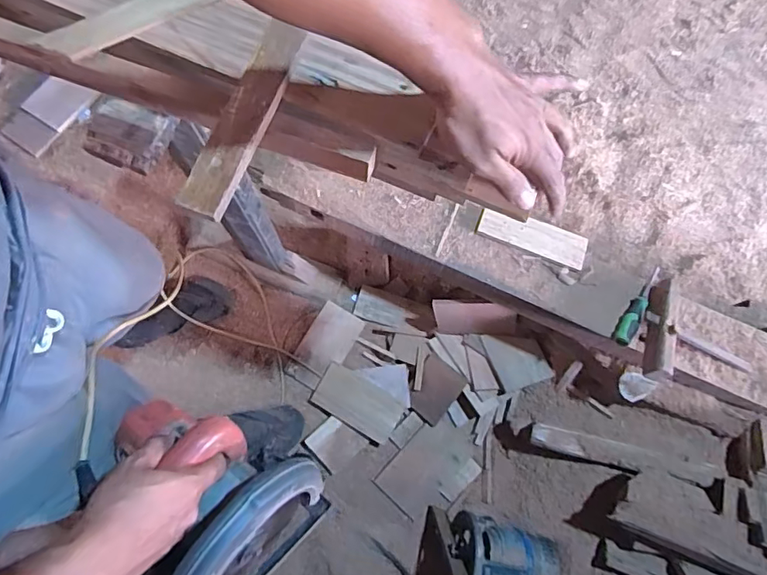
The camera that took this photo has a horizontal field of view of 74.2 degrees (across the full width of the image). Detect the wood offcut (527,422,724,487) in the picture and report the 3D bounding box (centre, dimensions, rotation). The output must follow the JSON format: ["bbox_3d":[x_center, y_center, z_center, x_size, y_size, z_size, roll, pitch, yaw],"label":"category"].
[{"bbox_3d":[0.473,0.333,1.013,0.341,0.020,0.047,9,73,19],"label":"wood offcut"}]

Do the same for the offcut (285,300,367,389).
[{"bbox_3d":[-0.145,0.148,1.260,0.112,0.012,0.207,30,76,6],"label":"offcut"}]

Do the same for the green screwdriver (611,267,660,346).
[{"bbox_3d":[0.484,0.030,0.962,0.030,0.026,0.179,32,76,7],"label":"green screwdriver"}]

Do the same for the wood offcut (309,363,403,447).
[{"bbox_3d":[-0.062,0.272,1.191,0.206,0.016,0.104,27,78,15],"label":"wood offcut"}]

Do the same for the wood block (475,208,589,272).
[{"bbox_3d":[0.294,-0.103,1.003,0.212,0.017,0.073,23,75,4],"label":"wood block"}]

